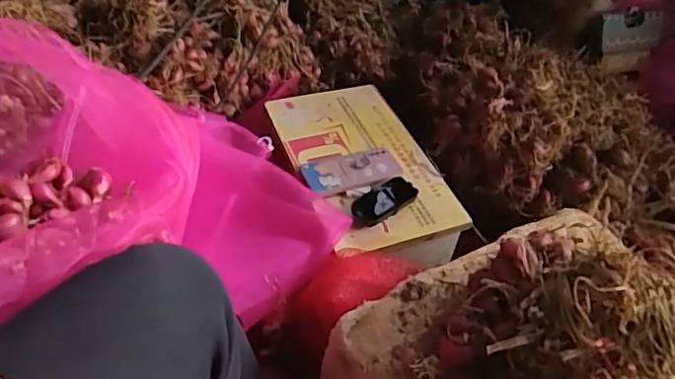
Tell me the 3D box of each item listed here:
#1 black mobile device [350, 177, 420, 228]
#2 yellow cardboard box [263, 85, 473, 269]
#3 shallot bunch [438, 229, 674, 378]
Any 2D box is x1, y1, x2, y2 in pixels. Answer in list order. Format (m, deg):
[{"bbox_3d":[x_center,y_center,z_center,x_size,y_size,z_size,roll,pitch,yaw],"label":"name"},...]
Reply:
[{"bbox_3d":[0.068,0.020,0.863,0.118,0.030,0.049,-25,53,-29],"label":"black mobile device"},{"bbox_3d":[0.037,-0.030,0.989,0.235,0.101,0.406,-12,48,-19],"label":"yellow cardboard box"},{"bbox_3d":[0.192,0.140,0.488,0.178,0.155,0.207,-14,48,-20],"label":"shallot bunch"}]

